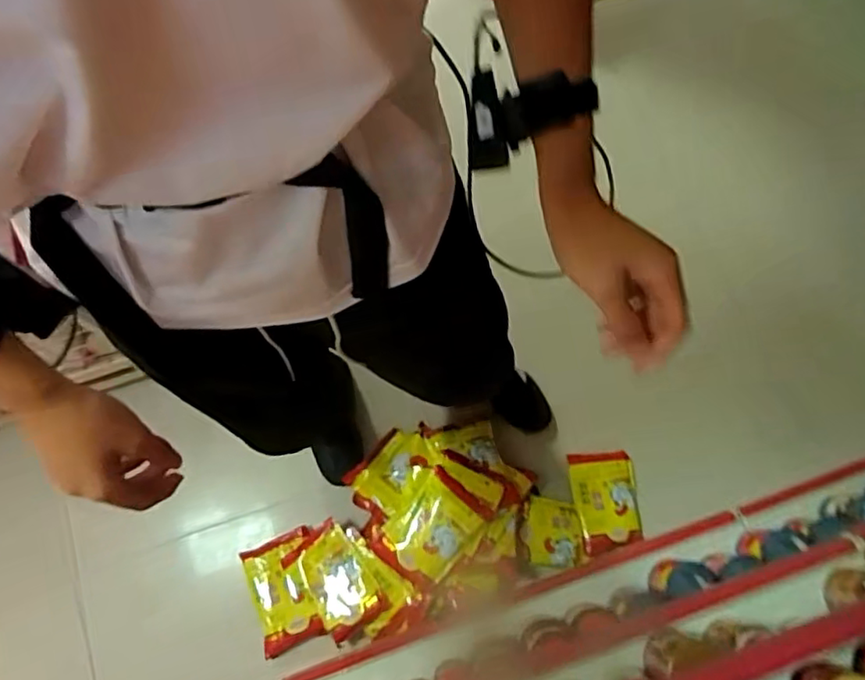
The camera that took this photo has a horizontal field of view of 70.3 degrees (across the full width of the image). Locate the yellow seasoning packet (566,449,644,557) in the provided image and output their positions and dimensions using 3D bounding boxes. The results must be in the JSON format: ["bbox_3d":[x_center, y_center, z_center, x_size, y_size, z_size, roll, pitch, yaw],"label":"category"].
[{"bbox_3d":[0.373,0.340,1.308,0.138,0.020,0.202,-6,72,-2],"label":"yellow seasoning packet"}]

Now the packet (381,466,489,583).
[{"bbox_3d":[0.001,0.357,1.178,0.149,0.059,0.180,43,77,13],"label":"packet"}]

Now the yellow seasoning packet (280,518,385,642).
[{"bbox_3d":[-0.195,0.480,1.229,0.133,0.029,0.205,-41,72,-7],"label":"yellow seasoning packet"}]

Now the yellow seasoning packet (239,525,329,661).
[{"bbox_3d":[-0.300,0.514,1.251,0.141,0.039,0.217,-19,73,-6],"label":"yellow seasoning packet"}]

